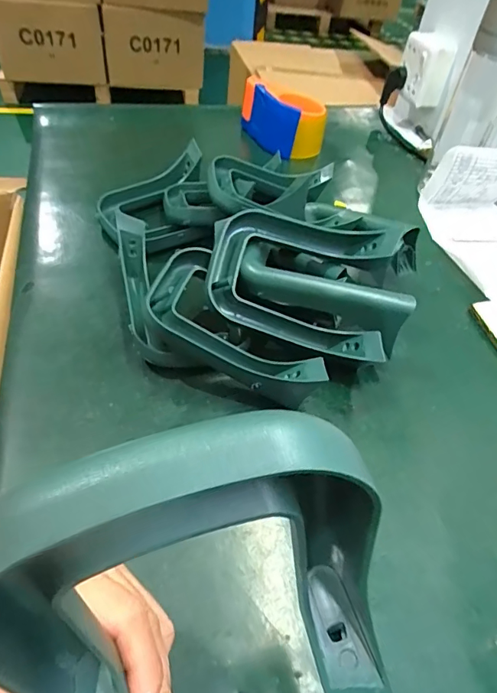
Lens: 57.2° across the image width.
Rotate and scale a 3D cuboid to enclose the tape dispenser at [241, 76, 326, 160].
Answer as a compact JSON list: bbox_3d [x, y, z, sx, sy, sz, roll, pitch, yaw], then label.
[{"bbox_3d":[0.052,-0.353,0.714,0.078,0.084,0.134,-24,55,-27],"label":"tape dispenser"}]

